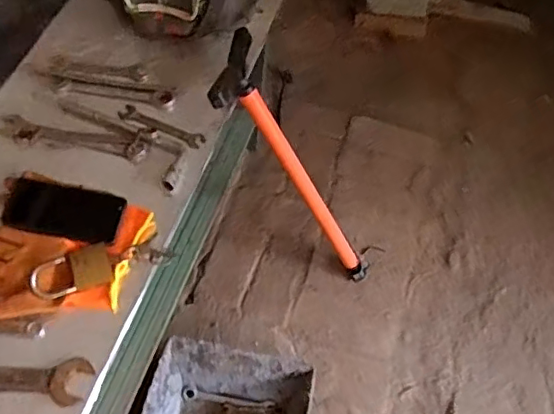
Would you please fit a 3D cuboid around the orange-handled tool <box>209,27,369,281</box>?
[{"bbox_3d":[0.055,-0.049,1.174,0.049,0.667,0.199,0,52,33],"label":"orange-handled tool"}]

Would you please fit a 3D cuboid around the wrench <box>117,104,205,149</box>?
[{"bbox_3d":[-0.197,-0.136,0.962,0.158,0.016,0.031,24,60,15],"label":"wrench"}]

